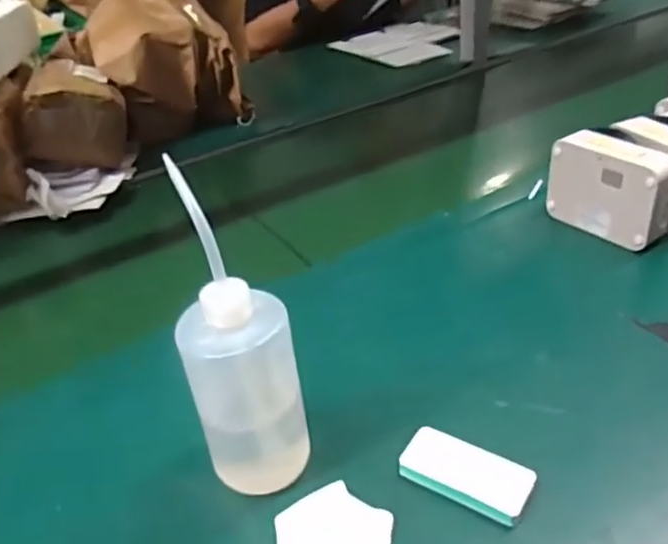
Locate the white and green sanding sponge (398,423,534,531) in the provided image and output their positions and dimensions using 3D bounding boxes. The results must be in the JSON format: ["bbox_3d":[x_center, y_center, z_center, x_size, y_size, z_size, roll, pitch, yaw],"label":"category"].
[{"bbox_3d":[0.098,0.151,0.485,0.093,0.020,0.046,19,42,33],"label":"white and green sanding sponge"}]

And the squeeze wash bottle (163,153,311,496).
[{"bbox_3d":[-0.068,0.056,0.462,0.076,0.227,0.081,-13,35,-9],"label":"squeeze wash bottle"}]

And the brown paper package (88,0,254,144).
[{"bbox_3d":[-0.297,-0.380,1.130,0.219,0.201,0.216,-16,35,-13],"label":"brown paper package"}]

